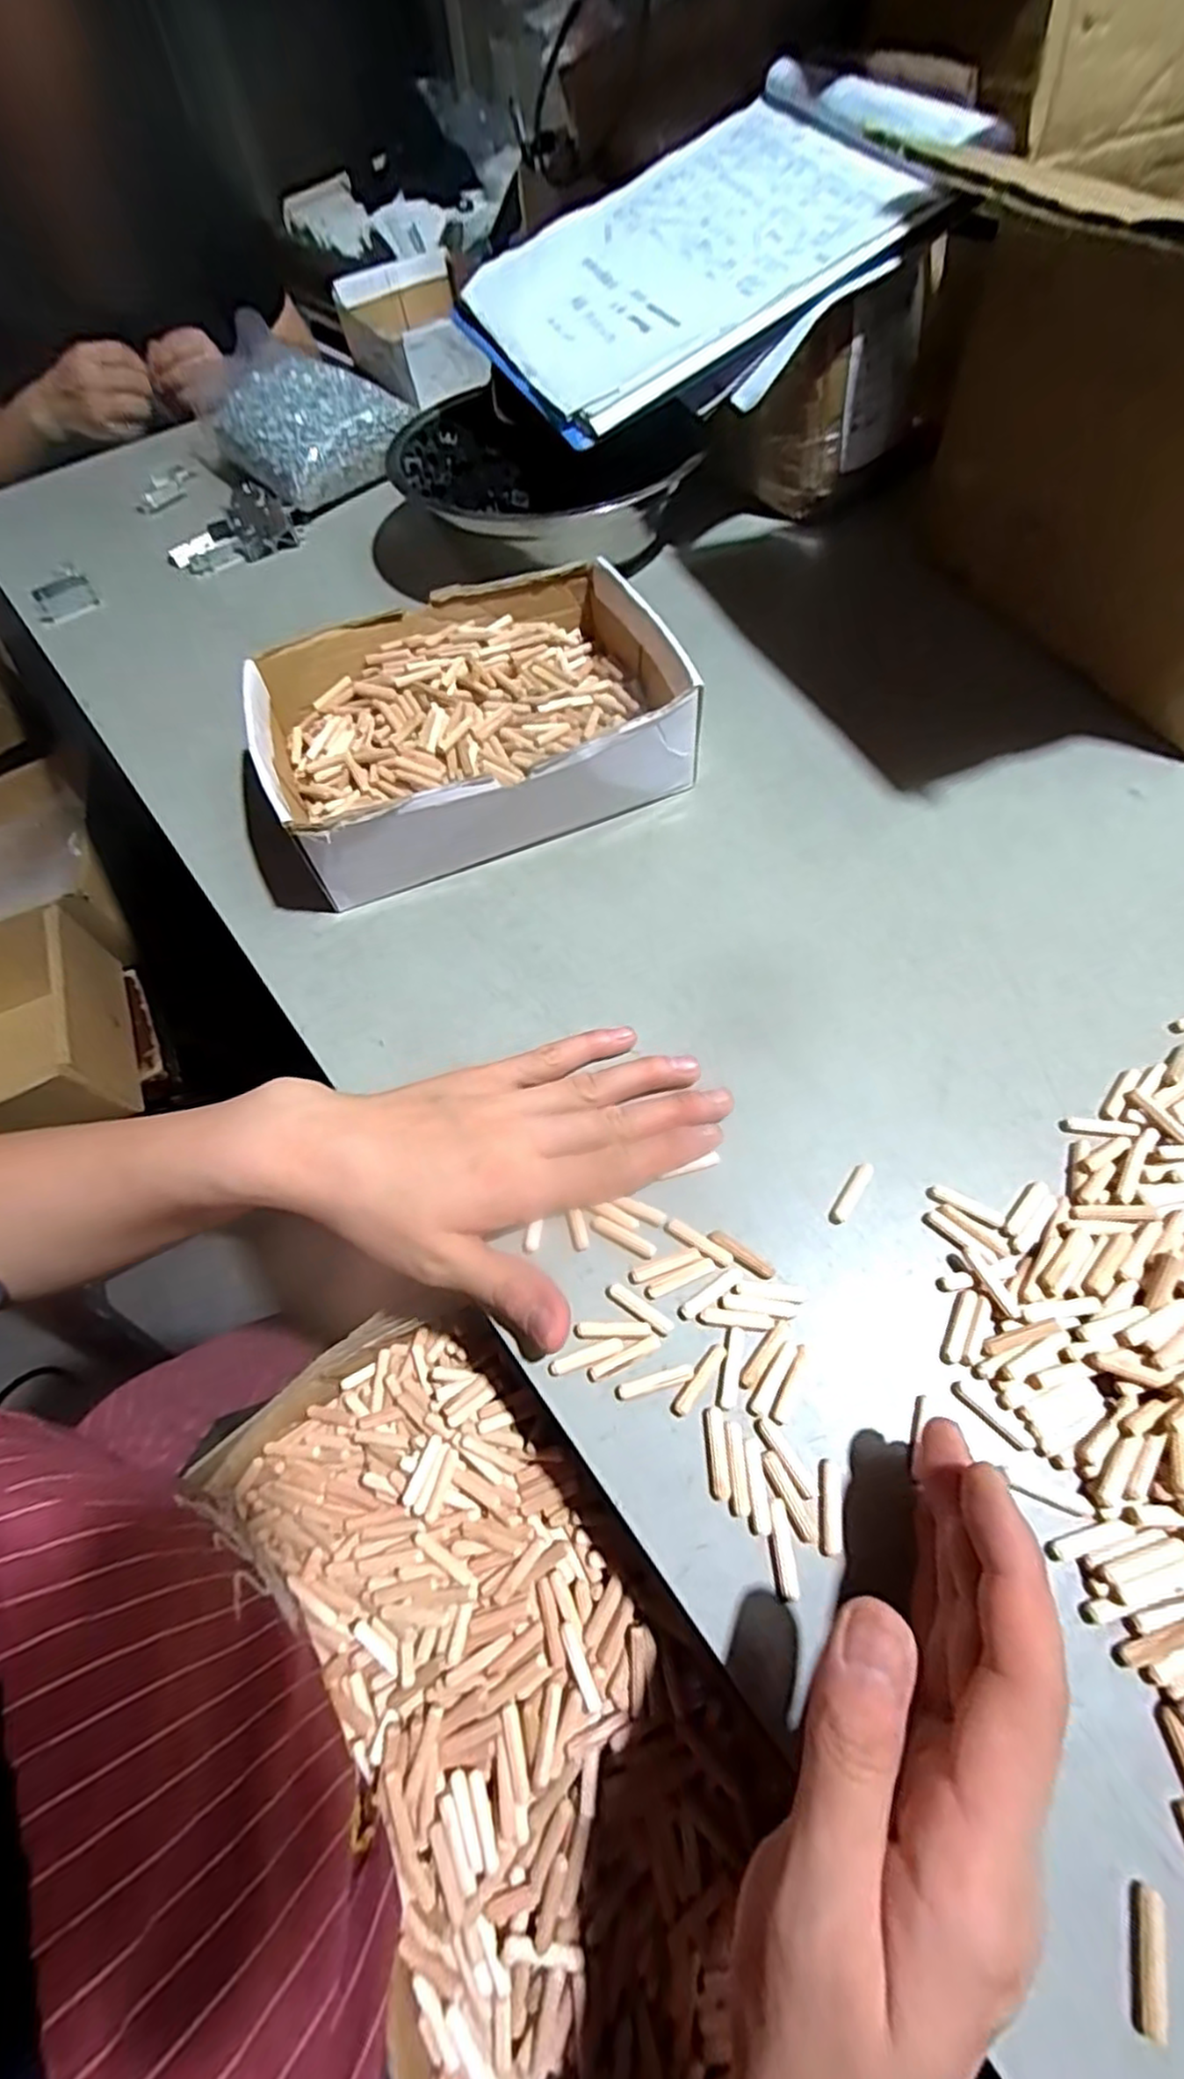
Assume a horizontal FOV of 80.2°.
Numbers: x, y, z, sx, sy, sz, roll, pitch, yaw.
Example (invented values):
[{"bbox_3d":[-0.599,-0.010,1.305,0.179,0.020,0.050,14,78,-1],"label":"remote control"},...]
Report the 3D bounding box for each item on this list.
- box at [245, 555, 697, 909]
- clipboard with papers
[{"bbox_3d":[-0.072,-0.200,0.441,0.250,0.064,0.193,-20,61,-7],"label":"box"},{"bbox_3d":[0.073,-0.546,0.481,0.302,0.026,0.208,-30,72,3],"label":"clipboard with papers"}]

